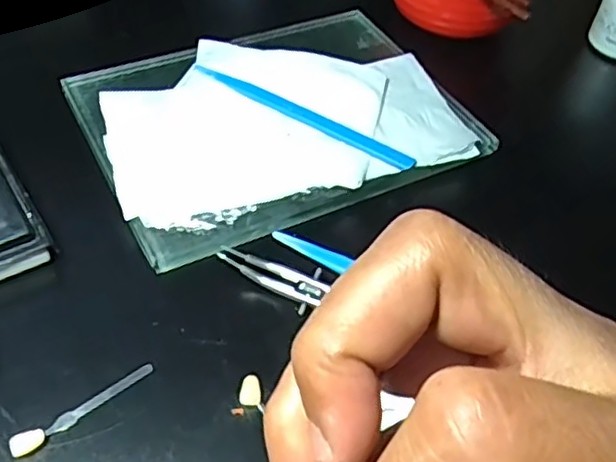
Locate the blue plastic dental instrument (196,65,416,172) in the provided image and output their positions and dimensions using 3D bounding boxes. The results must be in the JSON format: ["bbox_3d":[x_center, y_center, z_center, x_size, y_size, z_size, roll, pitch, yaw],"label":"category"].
[{"bbox_3d":[-0.004,-0.062,0.354,0.133,0.004,0.010,27,51,17],"label":"blue plastic dental instrument"}]

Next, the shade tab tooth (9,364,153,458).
[{"bbox_3d":[-0.084,0.067,0.250,0.057,0.006,0.009,-29,57,-29],"label":"shade tab tooth"}]

